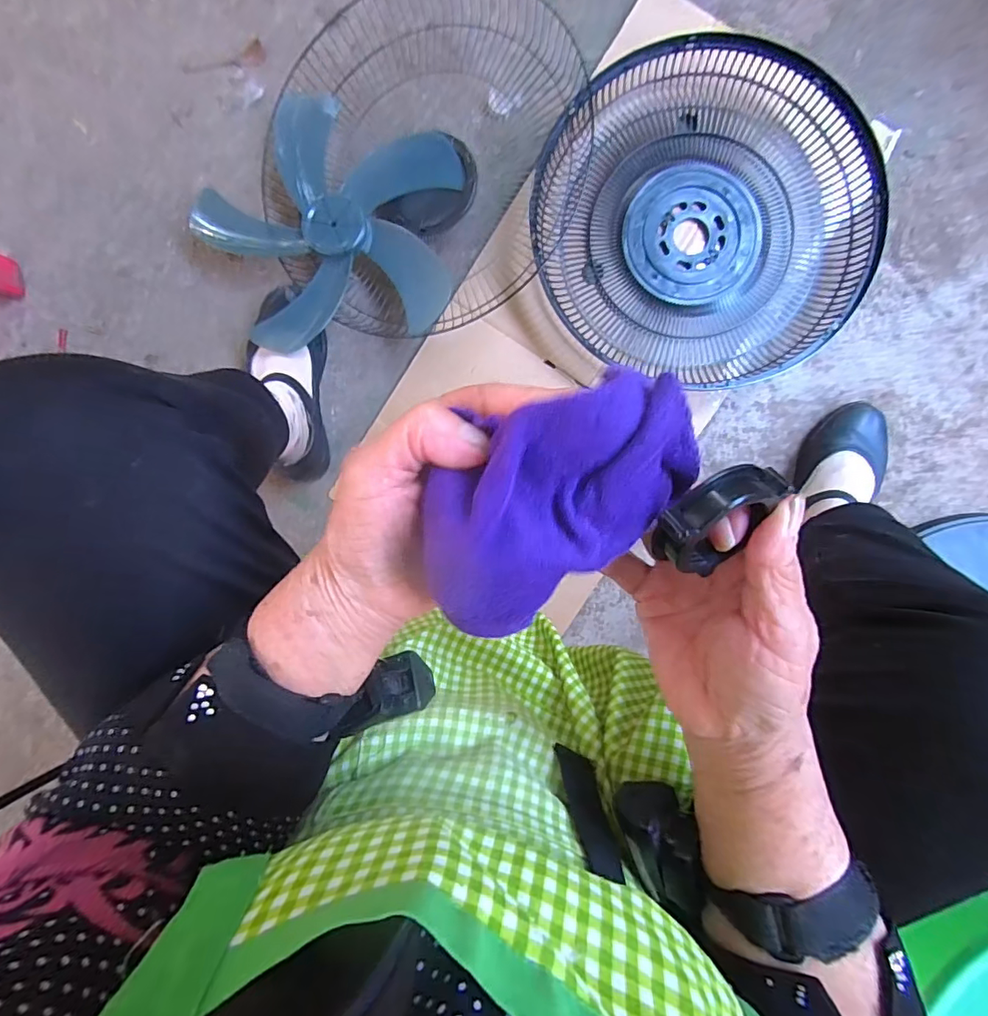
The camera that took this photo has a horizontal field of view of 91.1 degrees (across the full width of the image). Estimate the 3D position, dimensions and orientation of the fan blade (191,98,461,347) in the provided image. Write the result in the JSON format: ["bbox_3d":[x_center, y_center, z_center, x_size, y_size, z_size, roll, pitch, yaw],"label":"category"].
[{"bbox_3d":[-0.202,-0.353,0.603,0.328,0.066,0.317,6,95,1],"label":"fan blade"}]

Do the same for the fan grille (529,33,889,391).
[{"bbox_3d":[0.253,-0.356,0.601,0.393,0.068,0.377,0,95,2],"label":"fan grille"}]

